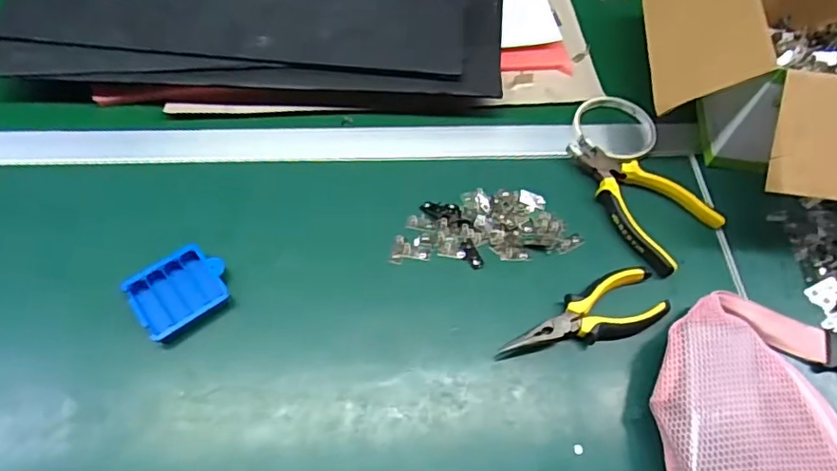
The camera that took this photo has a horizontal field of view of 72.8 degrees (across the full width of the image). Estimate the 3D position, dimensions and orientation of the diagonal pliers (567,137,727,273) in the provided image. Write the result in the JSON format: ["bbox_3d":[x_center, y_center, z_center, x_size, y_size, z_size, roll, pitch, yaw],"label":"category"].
[{"bbox_3d":[0.210,-0.039,0.562,0.090,0.021,0.154,-39,68,-22],"label":"diagonal pliers"}]

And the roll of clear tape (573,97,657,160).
[{"bbox_3d":[0.213,-0.118,0.612,0.085,0.012,0.087,1,59,-2],"label":"roll of clear tape"}]

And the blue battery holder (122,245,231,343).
[{"bbox_3d":[-0.204,0.048,0.489,0.077,0.019,0.063,-34,66,-21],"label":"blue battery holder"}]

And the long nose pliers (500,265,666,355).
[{"bbox_3d":[0.148,0.076,0.497,0.153,0.023,0.055,-23,63,-15],"label":"long nose pliers"}]

